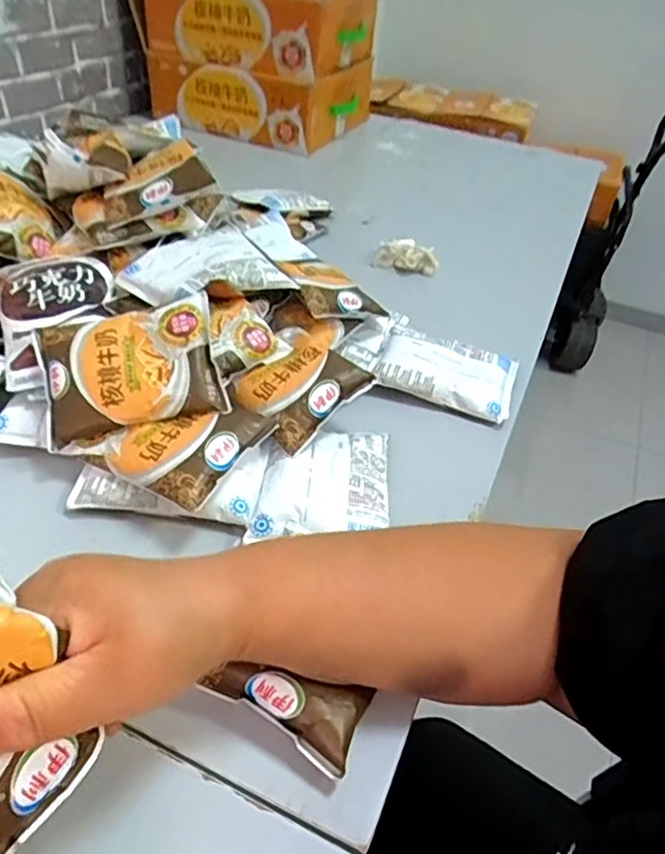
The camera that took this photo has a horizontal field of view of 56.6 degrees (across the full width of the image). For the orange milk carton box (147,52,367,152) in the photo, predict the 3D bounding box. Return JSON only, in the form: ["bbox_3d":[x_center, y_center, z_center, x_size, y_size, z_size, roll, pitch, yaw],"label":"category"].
[{"bbox_3d":[-0.115,-0.601,1.105,0.316,0.103,0.268,21,43,15],"label":"orange milk carton box"}]

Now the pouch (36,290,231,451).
[{"bbox_3d":[-0.149,-0.048,0.453,0.123,0.022,0.103,-12,70,-6],"label":"pouch"}]

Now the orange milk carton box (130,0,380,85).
[{"bbox_3d":[-0.131,-0.678,1.025,0.343,0.111,0.228,25,44,19],"label":"orange milk carton box"}]

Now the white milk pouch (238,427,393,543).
[{"bbox_3d":[-0.006,0.036,0.450,0.093,0.017,0.112,5,41,-2],"label":"white milk pouch"}]

